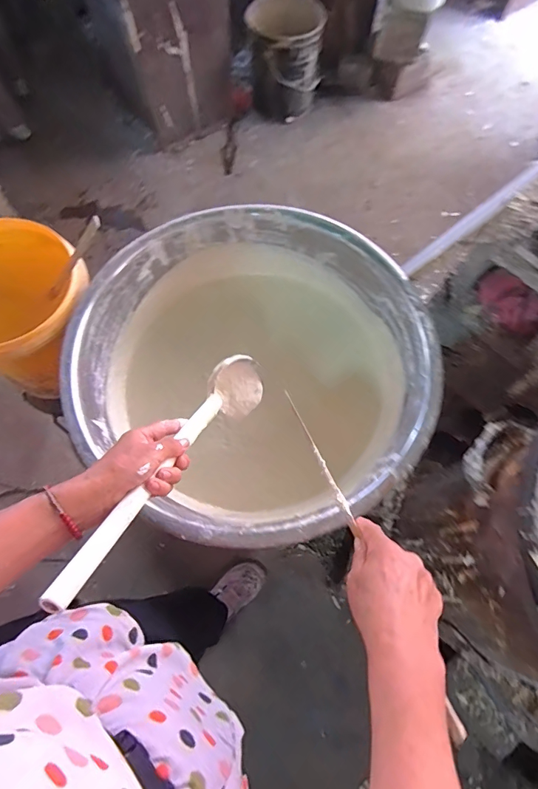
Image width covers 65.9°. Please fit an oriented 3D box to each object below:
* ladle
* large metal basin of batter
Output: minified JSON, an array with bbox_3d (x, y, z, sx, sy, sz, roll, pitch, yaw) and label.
[{"bbox_3d":[-0.101,0.068,0.467,0.058,0.078,0.380,24,36,9],"label":"ladle"},{"bbox_3d":[-0.023,-0.037,0.748,0.563,0.210,0.572,-14,69,-6],"label":"large metal basin of batter"}]

